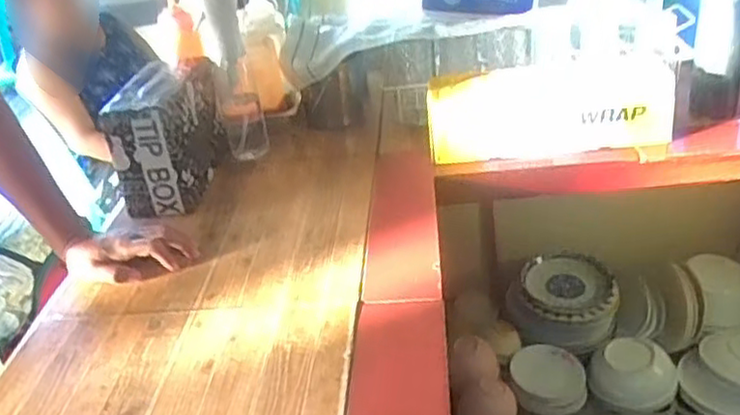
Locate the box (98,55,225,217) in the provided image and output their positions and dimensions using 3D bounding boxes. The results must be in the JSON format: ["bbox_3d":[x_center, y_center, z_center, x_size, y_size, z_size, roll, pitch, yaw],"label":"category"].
[{"bbox_3d":[-0.333,-0.127,1.167,0.130,0.173,0.261,-7,30,2],"label":"box"}]

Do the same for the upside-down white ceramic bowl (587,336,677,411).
[{"bbox_3d":[0.556,0.335,1.470,0.167,0.071,0.154,-6,30,3],"label":"upside-down white ceramic bowl"}]

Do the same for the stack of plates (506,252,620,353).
[{"bbox_3d":[0.440,0.209,1.599,0.240,0.096,0.210,0,30,12],"label":"stack of plates"}]

